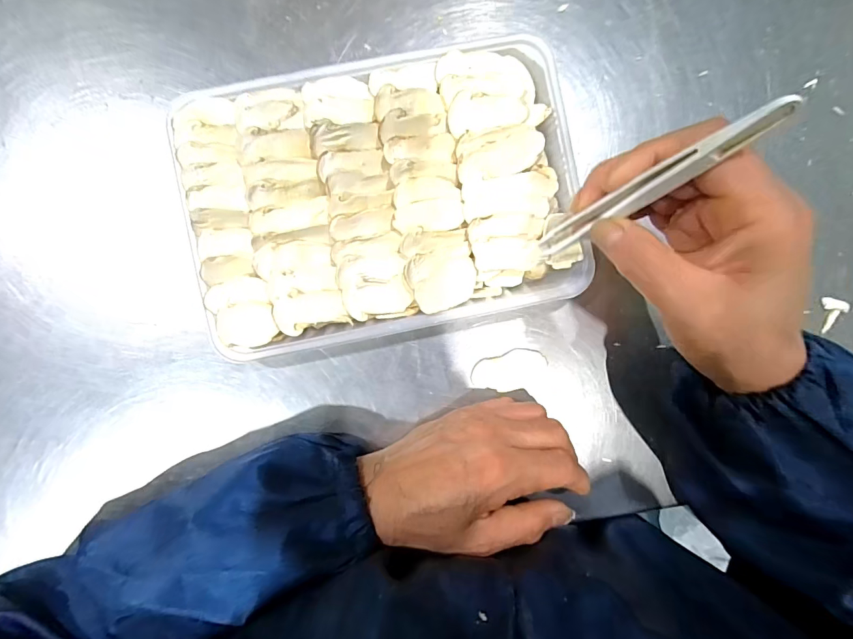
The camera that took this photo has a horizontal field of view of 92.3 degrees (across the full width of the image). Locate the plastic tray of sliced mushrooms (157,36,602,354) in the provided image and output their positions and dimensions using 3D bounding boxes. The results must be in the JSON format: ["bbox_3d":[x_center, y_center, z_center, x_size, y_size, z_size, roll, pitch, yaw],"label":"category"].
[{"bbox_3d":[-0.023,-0.073,0.252,0.227,0.035,0.159,-12,92,-2],"label":"plastic tray of sliced mushrooms"}]

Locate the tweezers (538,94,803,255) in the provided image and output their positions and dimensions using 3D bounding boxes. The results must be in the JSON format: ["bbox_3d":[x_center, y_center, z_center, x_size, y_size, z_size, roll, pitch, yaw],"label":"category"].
[{"bbox_3d":[0.093,-0.055,0.177,0.008,0.106,0.011,-33,93,-42],"label":"tweezers"}]

